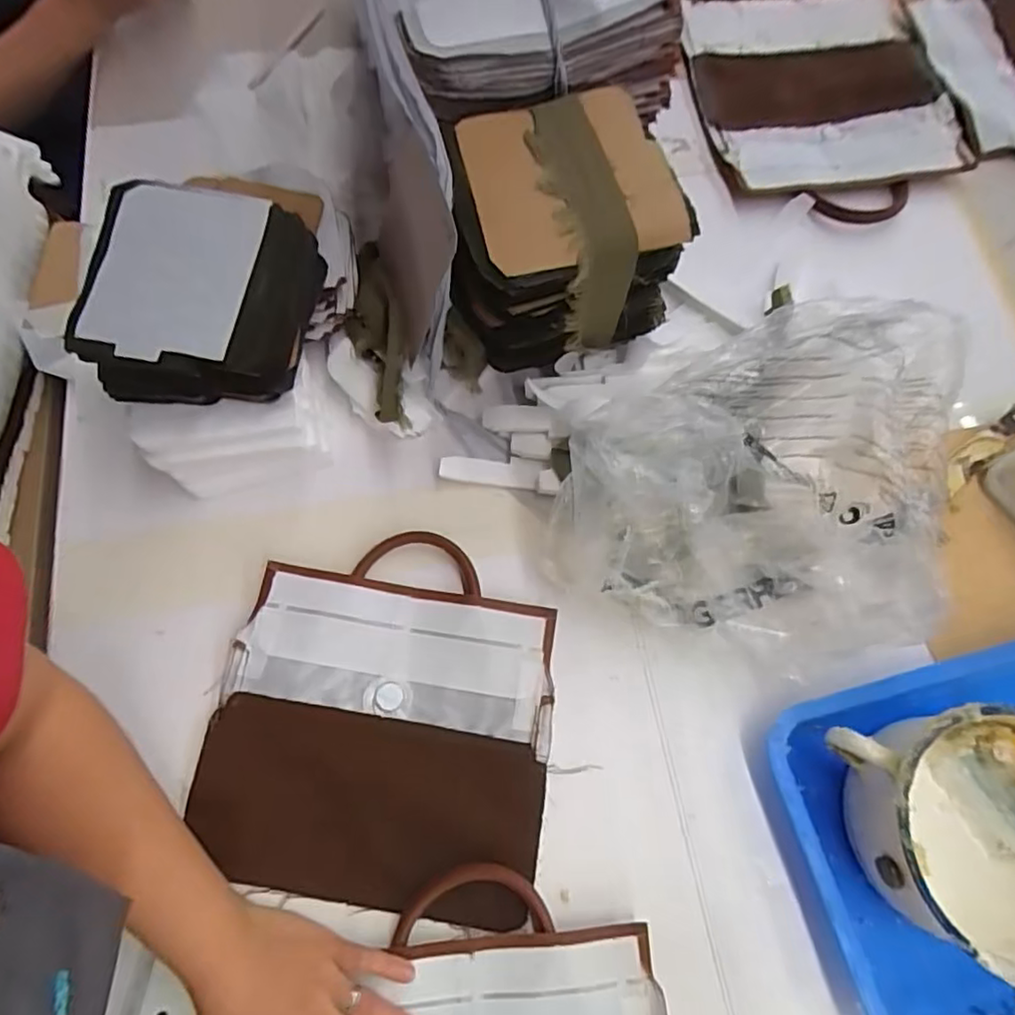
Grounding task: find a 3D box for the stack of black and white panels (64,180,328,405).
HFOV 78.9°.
[{"bbox_3d":[-0.226,-0.161,0.461,0.144,0.070,0.156,6,70,3],"label":"stack of black and white panels"}]

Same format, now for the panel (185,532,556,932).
[{"bbox_3d":[-0.089,0.150,0.455,0.238,0.018,0.250,9,70,1],"label":"panel"}]

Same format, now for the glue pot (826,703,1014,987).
[{"bbox_3d":[0.300,0.202,0.393,0.146,0.093,0.138,0,72,-1],"label":"glue pot"}]

